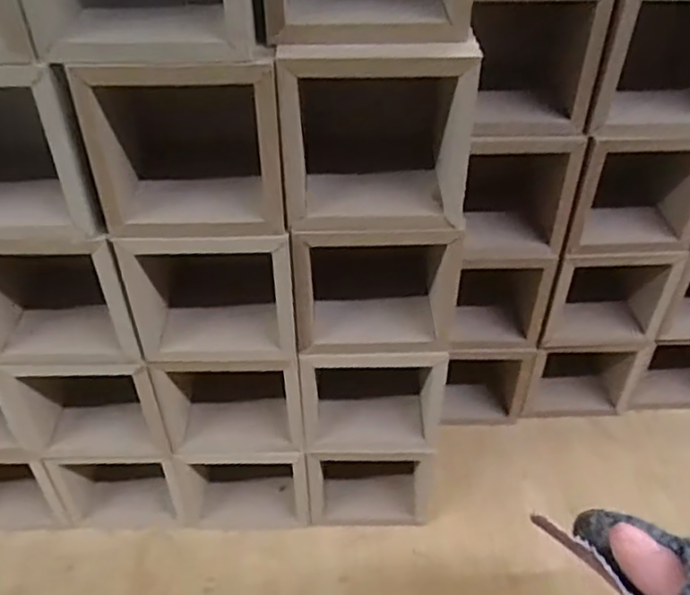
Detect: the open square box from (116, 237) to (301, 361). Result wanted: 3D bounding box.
[{"bbox_3d":[-0.051,-0.005,0.273,0.062,0.071,0.036,-2,41,-1],"label":"open square box"}]

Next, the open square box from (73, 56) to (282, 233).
[{"bbox_3d":[-0.052,-0.055,0.229,0.060,0.058,0.037,-3,41,-3],"label":"open square box"}]

